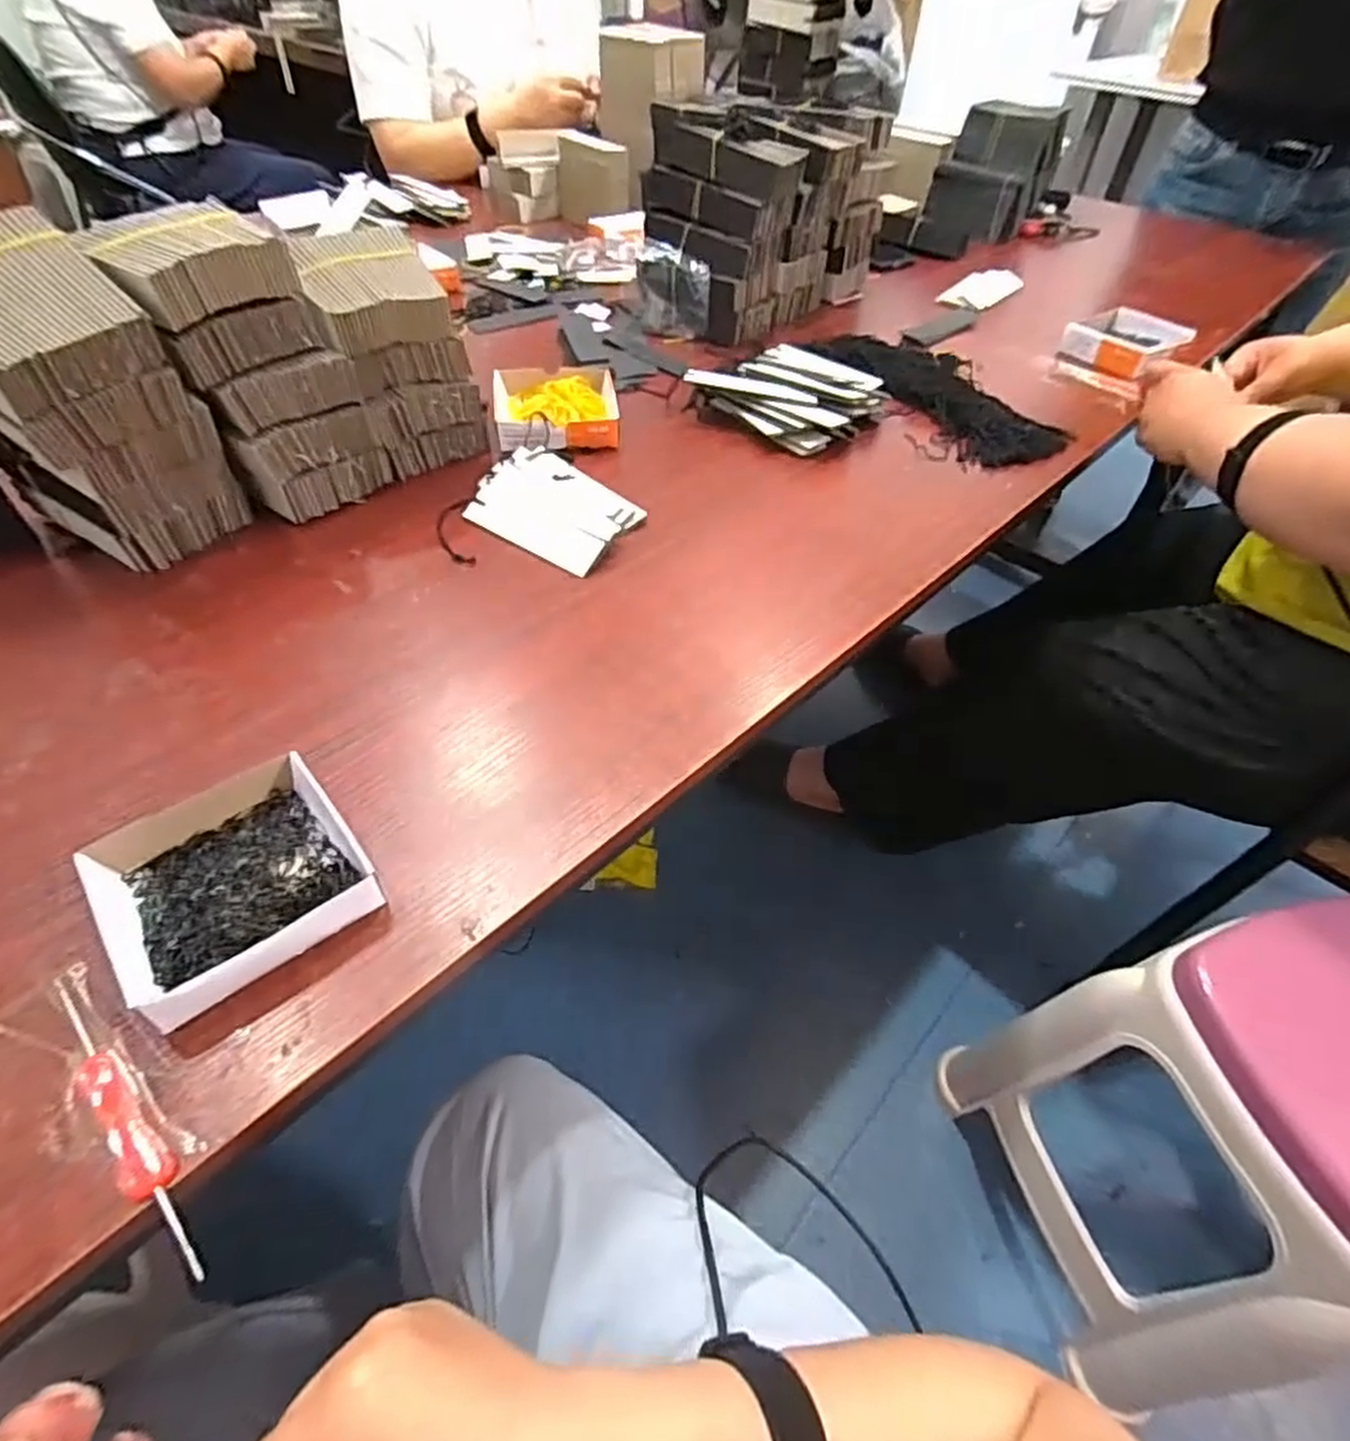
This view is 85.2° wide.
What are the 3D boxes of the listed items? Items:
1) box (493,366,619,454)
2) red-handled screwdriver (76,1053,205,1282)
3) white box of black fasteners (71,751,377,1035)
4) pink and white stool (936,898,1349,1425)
[{"bbox_3d":[-0.111,-0.290,0.690,0.110,0.033,0.119,-6,49,-9],"label":"box"},{"bbox_3d":[-0.205,0.169,0.283,0.095,0.014,0.017,35,55,24],"label":"red-handled screwdriver"},{"bbox_3d":[-0.209,0.074,0.351,0.102,0.033,0.107,-32,57,-28],"label":"white box of black fasteners"},{"bbox_3d":[0.558,0.407,0.748,0.334,0.445,0.314,-10,50,-13],"label":"pink and white stool"}]

